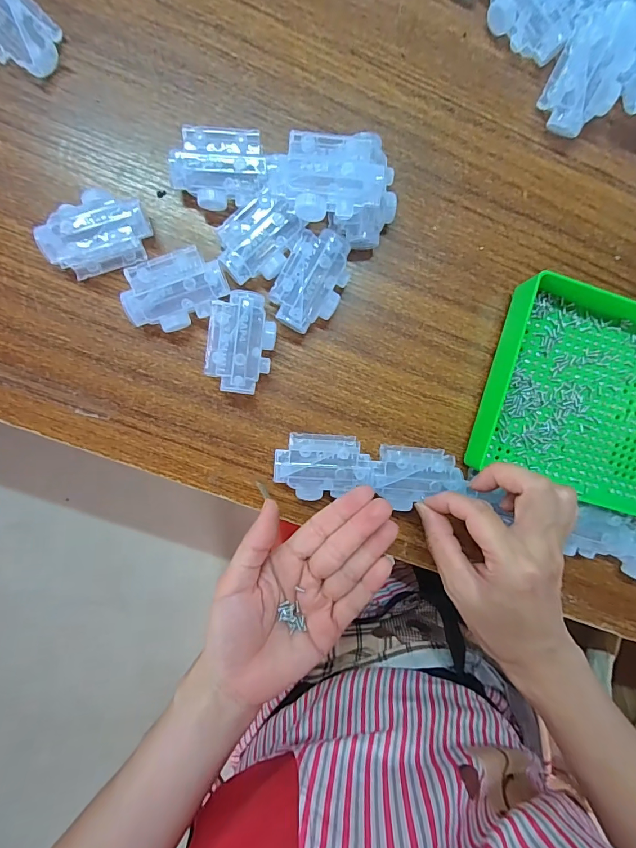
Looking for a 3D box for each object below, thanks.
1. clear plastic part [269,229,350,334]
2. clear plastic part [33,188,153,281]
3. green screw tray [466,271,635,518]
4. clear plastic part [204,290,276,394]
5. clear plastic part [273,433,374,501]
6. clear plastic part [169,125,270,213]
[{"bbox_3d":[-0.004,-0.100,0.297,0.043,0.030,0.070,26,92,-6],"label":"clear plastic part"},{"bbox_3d":[-0.150,-0.131,0.282,0.067,0.025,0.046,-20,96,-3],"label":"clear plastic part"},{"bbox_3d":[0.253,-0.009,0.324,0.256,0.037,0.160,16,93,-6],"label":"green screw tray"},{"bbox_3d":[-0.054,-0.058,0.296,0.044,0.030,0.070,6,94,-5],"label":"clear plastic part"},{"bbox_3d":[0.004,0.032,0.308,0.070,0.029,0.046,1,94,-5],"label":"clear plastic part"},{"bbox_3d":[-0.067,-0.172,0.285,0.062,0.029,0.043,3,94,-5],"label":"clear plastic part"}]

